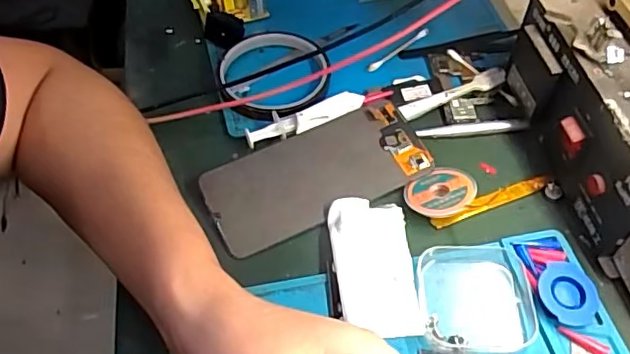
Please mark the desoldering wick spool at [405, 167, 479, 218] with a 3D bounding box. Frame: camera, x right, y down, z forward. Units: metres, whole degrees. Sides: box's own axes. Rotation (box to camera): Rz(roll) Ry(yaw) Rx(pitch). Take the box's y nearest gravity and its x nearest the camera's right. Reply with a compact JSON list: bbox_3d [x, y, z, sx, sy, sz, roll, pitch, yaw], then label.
[{"bbox_3d":[0.083,0.008,0.383,0.042,0.010,0.042,0,52,0],"label":"desoldering wick spool"}]

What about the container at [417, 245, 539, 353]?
[{"bbox_3d":[0.095,0.073,0.344,0.066,0.017,0.064,-1,52,0],"label":"container"}]

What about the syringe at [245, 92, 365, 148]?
[{"bbox_3d":[-0.008,-0.046,0.418,0.087,0.017,0.021,-18,54,-14],"label":"syringe"}]

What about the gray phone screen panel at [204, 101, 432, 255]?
[{"bbox_3d":[0.002,-0.004,0.396,0.150,0.007,0.071,-23,60,-14],"label":"gray phone screen panel"}]

